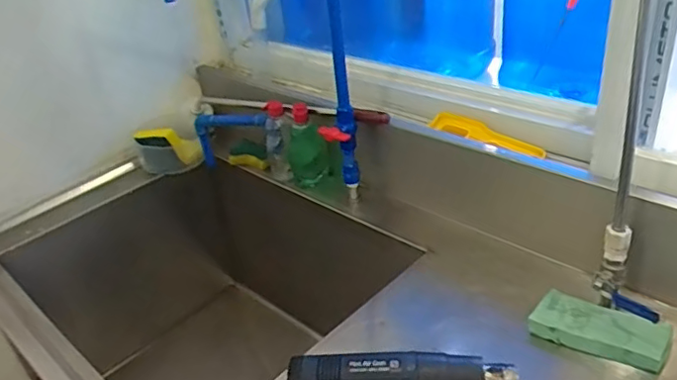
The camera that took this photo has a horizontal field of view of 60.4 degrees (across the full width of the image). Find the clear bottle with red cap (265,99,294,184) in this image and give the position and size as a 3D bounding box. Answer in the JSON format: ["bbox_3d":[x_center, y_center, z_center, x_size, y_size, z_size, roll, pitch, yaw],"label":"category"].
[{"bbox_3d":[-0.113,-0.092,1.099,0.051,0.156,0.043,-10,32,-3],"label":"clear bottle with red cap"}]

